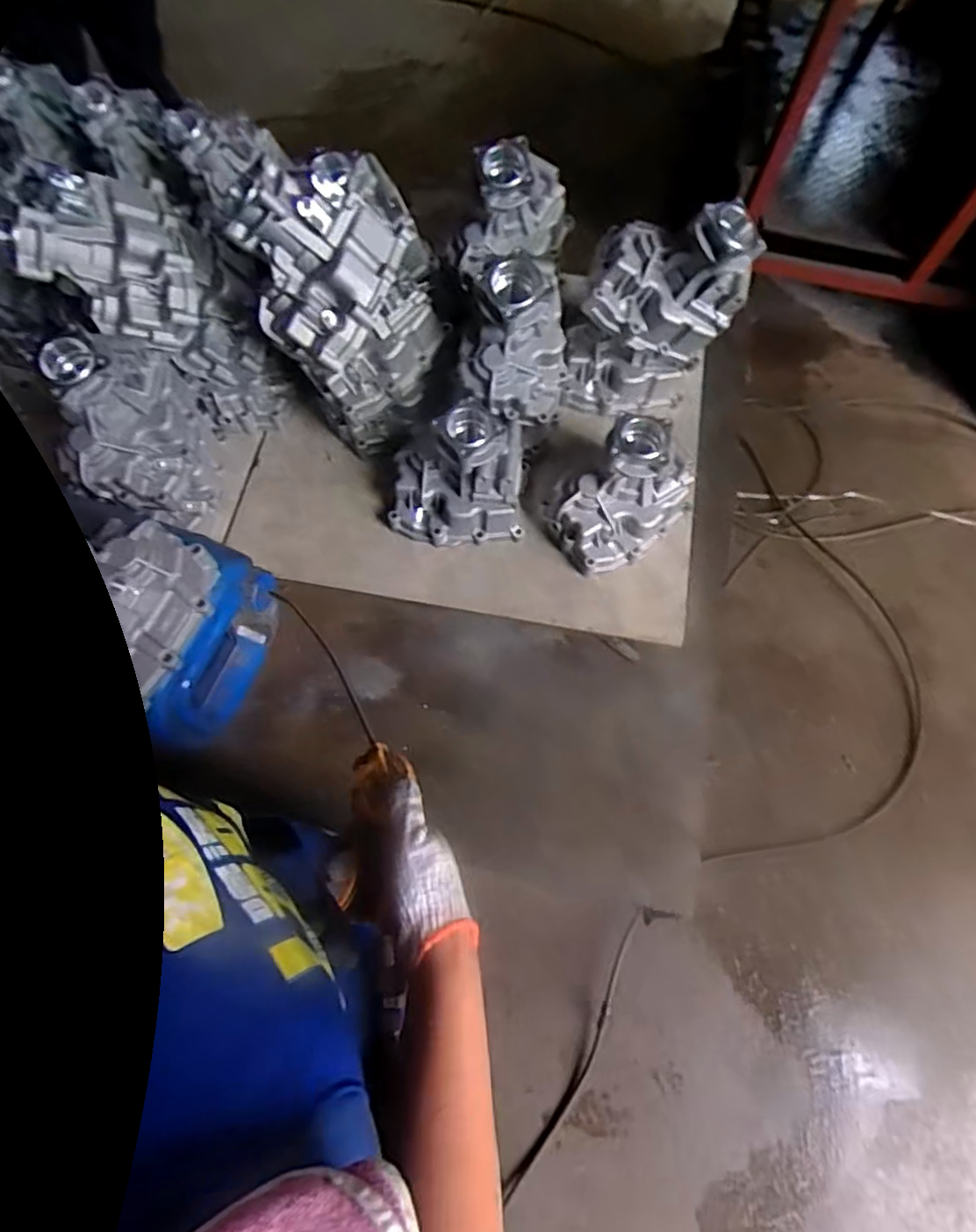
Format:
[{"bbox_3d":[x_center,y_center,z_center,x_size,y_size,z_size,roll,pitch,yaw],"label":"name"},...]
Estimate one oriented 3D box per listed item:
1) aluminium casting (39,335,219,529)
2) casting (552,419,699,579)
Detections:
[{"bbox_3d":[-0.525,-0.279,1.019,0.122,0.301,0.207,2,67,0],"label":"aluminium casting"},{"bbox_3d":[0.219,-0.195,1.077,0.211,0.189,0.151,-42,74,-16],"label":"casting"}]

